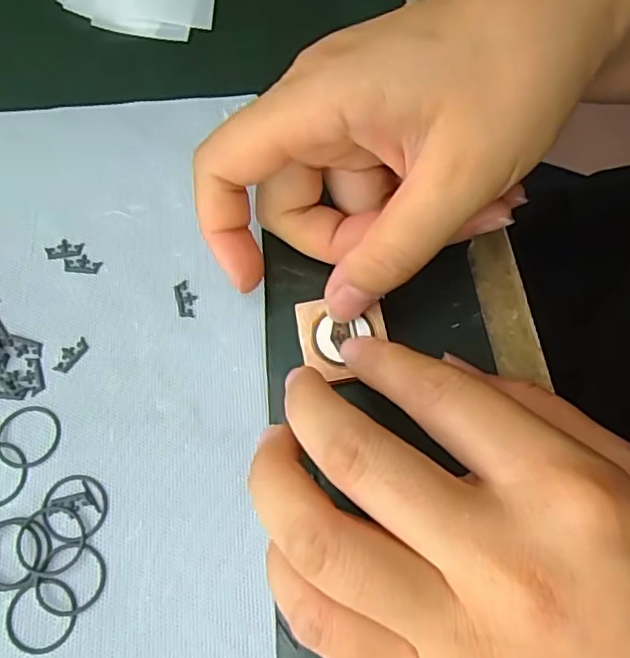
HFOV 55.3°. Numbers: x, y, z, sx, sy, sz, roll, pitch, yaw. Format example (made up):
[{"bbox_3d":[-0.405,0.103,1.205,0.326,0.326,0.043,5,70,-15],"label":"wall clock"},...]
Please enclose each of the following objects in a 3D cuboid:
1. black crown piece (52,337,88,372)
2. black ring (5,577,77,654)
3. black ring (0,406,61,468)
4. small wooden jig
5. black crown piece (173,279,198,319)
[{"bbox_3d":[-0.084,0.008,0.206,0.007,0.004,0.014,33,74,12],"label":"black crown piece"},{"bbox_3d":[-0.082,0.085,0.178,0.020,0.004,0.020,0,70,0],"label":"black ring"},{"bbox_3d":[-0.094,0.035,0.196,0.021,0.004,0.020,0,70,0],"label":"black ring"},{"bbox_3d":[0.010,0.003,0.202,0.029,0.004,0.029,-7,70,-1],"label":"small wooden jig"},{"bbox_3d":[-0.046,-0.011,0.214,0.007,0.004,0.014,-13,73,-6],"label":"black crown piece"}]

